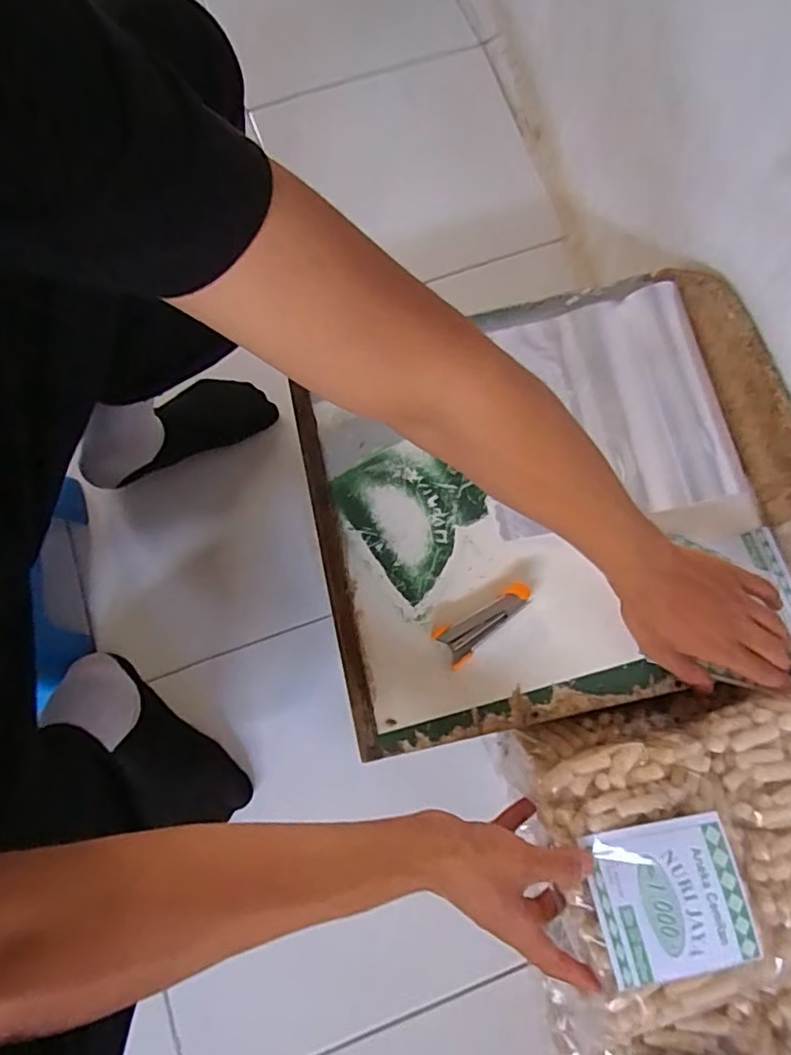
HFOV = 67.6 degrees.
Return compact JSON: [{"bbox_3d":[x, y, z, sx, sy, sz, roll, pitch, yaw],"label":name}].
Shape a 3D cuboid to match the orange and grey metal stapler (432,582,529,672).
[{"bbox_3d":[0.078,0.084,0.508,0.088,0.023,0.035,-30,75,-8],"label":"orange and grey metal stapler"}]

